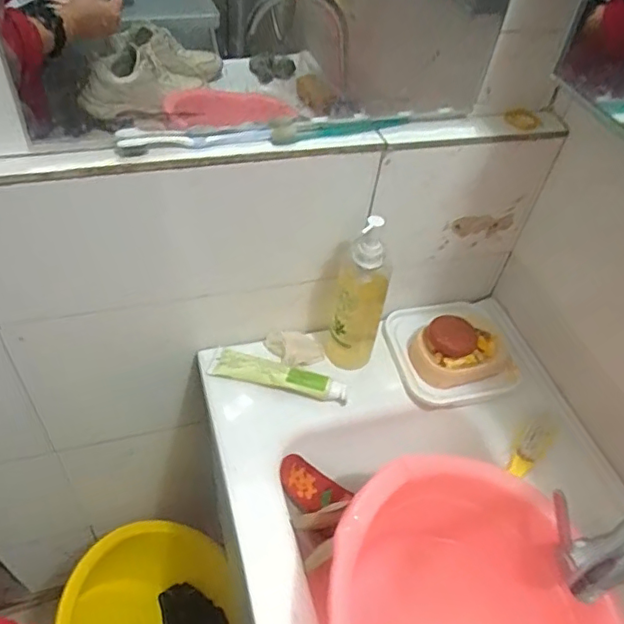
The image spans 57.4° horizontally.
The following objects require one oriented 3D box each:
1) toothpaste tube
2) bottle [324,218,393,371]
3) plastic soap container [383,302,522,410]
[{"bbox_3d":[-0.046,0.084,0.765,0.188,0.029,0.043,14,47,6],"label":"toothpaste tube"},{"bbox_3d":[0.063,-0.022,0.737,0.068,0.224,0.056,10,47,2],"label":"bottle"},{"bbox_3d":[0.205,0.046,0.814,0.173,0.057,0.165,-7,49,-14],"label":"plastic soap container"}]

